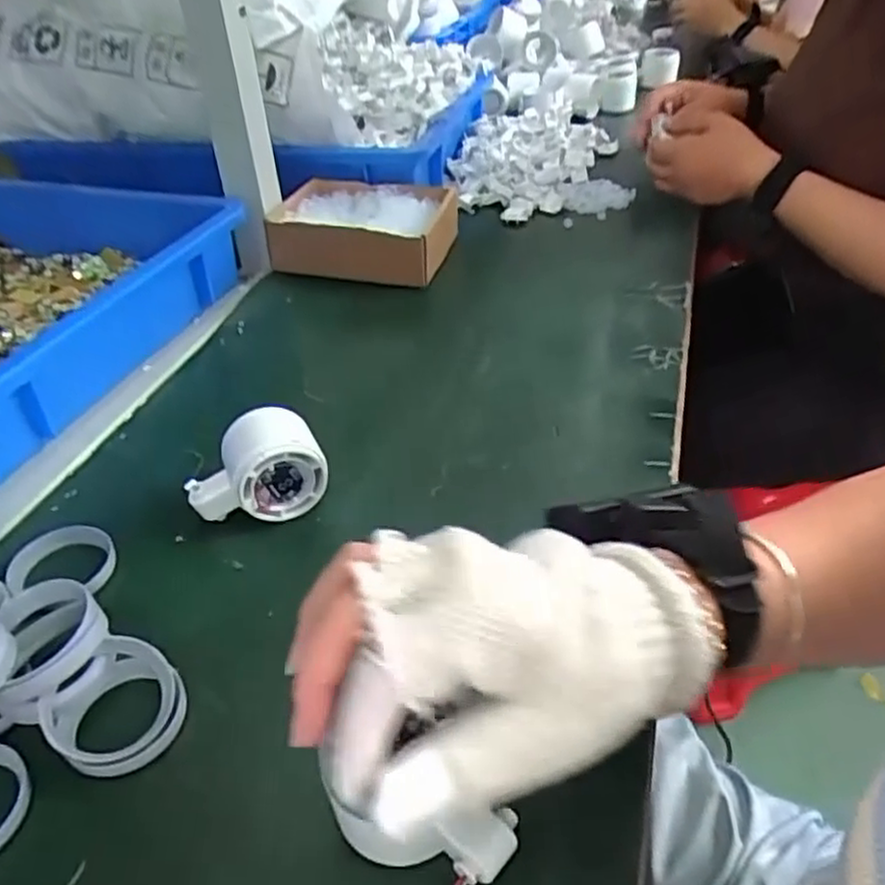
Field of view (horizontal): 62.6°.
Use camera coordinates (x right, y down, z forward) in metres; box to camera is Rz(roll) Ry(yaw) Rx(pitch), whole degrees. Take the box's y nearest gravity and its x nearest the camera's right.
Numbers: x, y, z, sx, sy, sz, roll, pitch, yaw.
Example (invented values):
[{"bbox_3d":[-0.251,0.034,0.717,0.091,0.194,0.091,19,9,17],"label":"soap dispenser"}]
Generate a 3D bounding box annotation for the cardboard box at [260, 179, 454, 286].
[{"bbox_3d":[-0.077,-0.223,0.754,0.174,0.050,0.147,11,41,15],"label":"cardboard box"}]

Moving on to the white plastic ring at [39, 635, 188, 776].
[{"bbox_3d":[-0.156,0.128,0.354,0.056,0.024,0.061,-1,39,1],"label":"white plastic ring"}]

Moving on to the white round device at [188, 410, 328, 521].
[{"bbox_3d":[-0.115,0.017,0.459,0.086,0.063,0.045,-14,41,-14],"label":"white round device"}]

